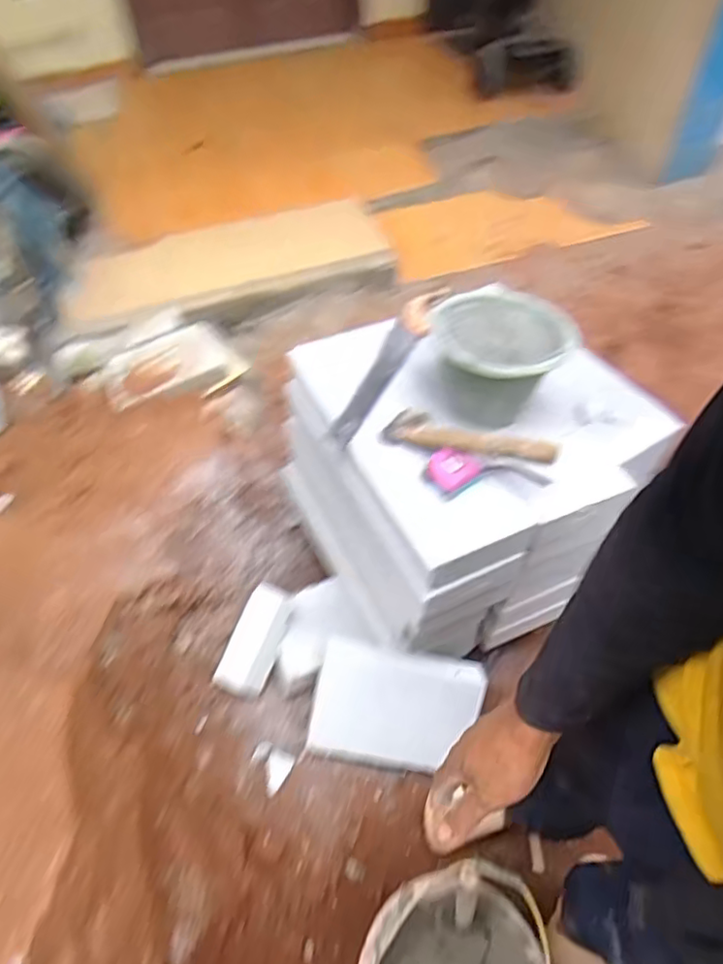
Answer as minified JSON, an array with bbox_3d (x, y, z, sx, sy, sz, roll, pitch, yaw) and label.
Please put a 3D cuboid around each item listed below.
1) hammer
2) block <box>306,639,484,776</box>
[{"bbox_3d":[0.174,-0.077,1.055,0.317,0.038,0.081,14,51,37],"label":"hammer"},{"bbox_3d":[0.064,0.431,1.186,0.303,0.222,0.072,14,8,-4],"label":"block"}]

